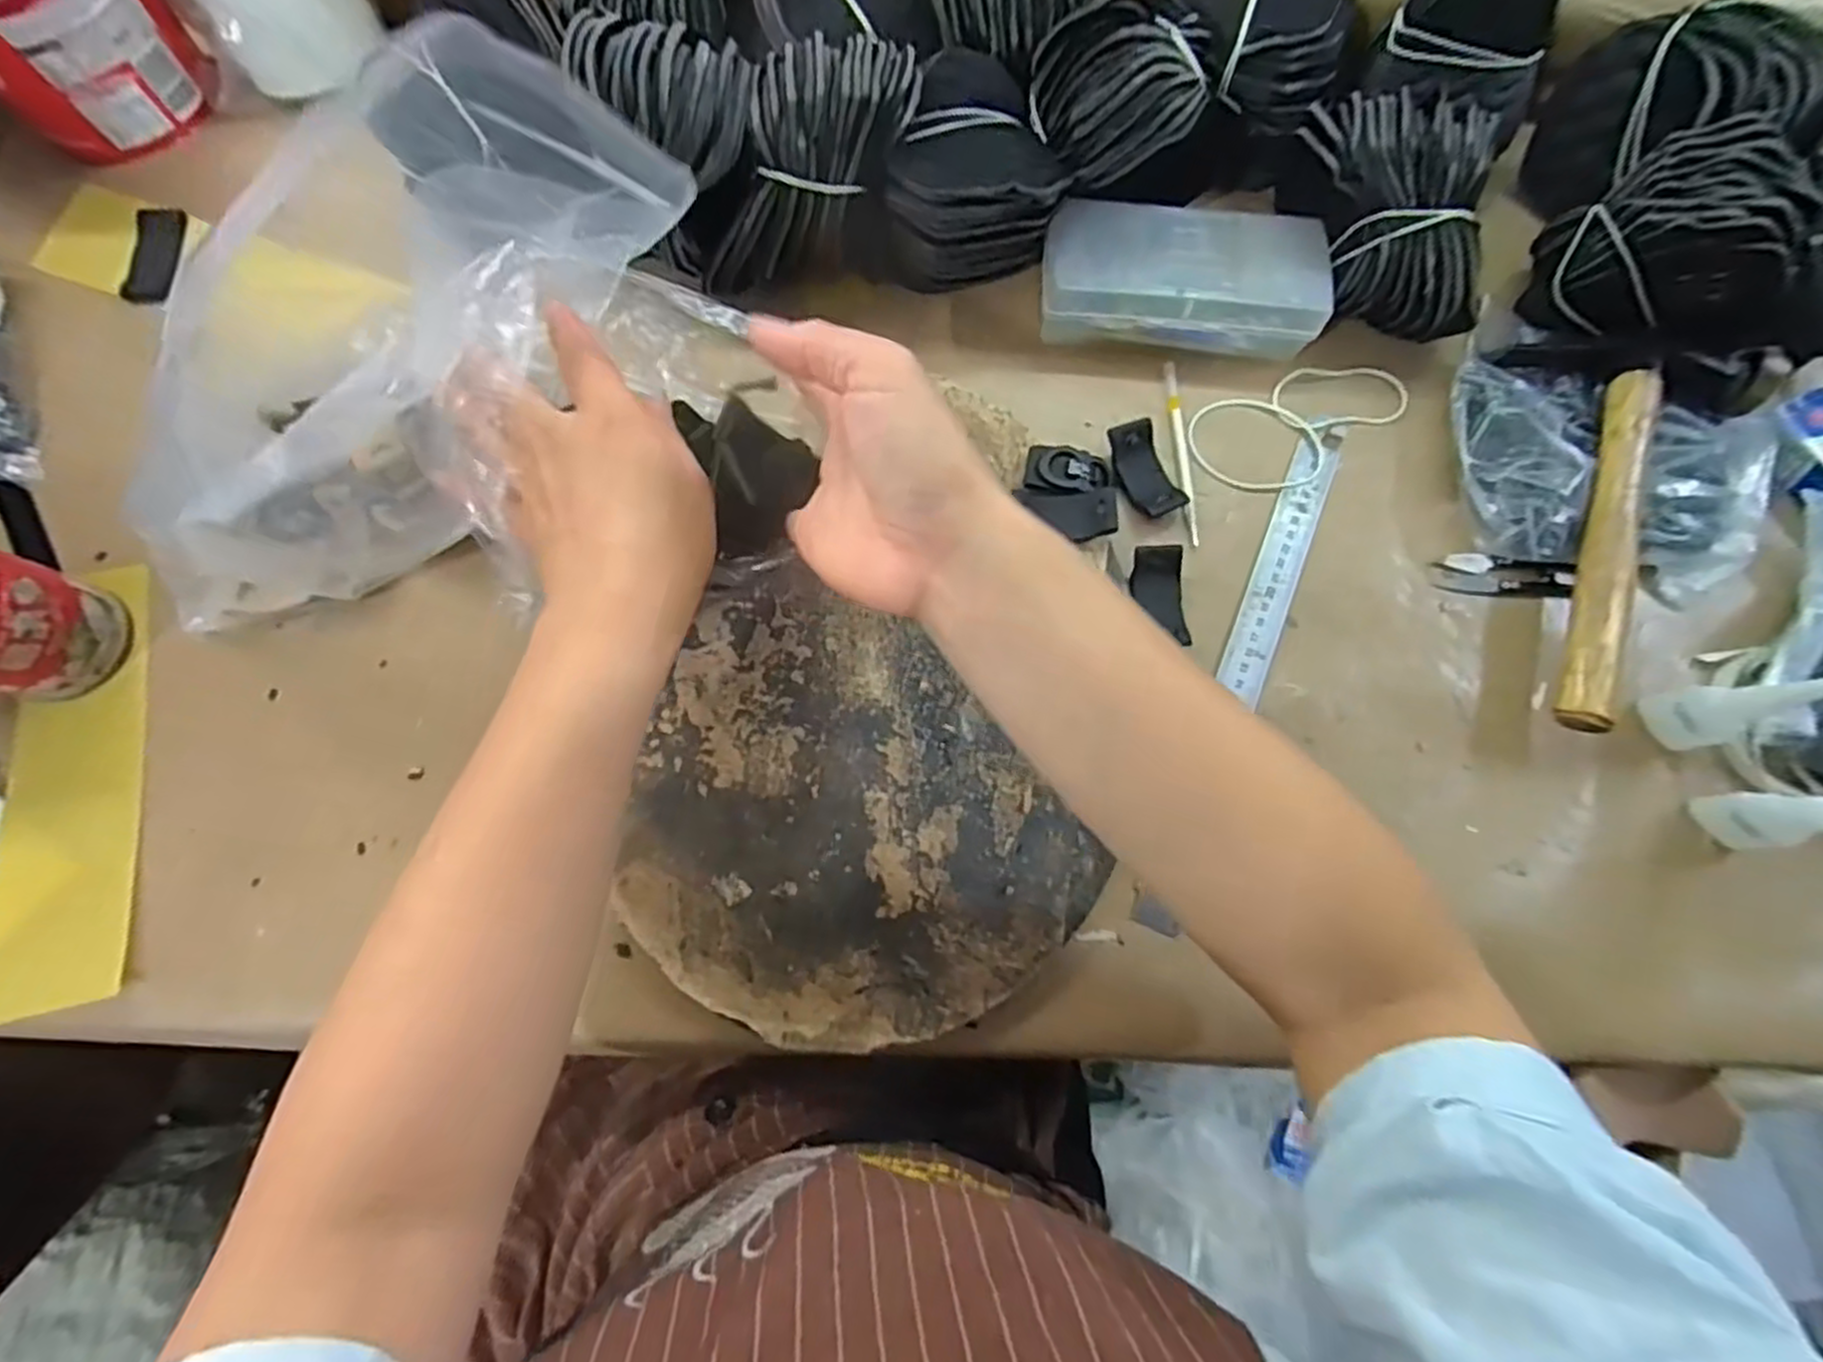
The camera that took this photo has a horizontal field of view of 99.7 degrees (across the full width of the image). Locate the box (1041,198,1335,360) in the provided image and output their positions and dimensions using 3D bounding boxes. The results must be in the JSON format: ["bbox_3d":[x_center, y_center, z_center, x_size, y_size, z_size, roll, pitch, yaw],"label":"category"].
[{"bbox_3d":[0.160,-0.238,0.464,0.163,0.051,0.074,3,74,-1],"label":"box"}]

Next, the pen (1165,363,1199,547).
[{"bbox_3d":[0.161,-0.137,0.460,0.007,0.009,0.118,-2,74,-2],"label":"pen"}]

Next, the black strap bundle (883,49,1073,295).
[{"bbox_3d":[0.034,-0.289,0.452,0.110,0.091,0.111,-11,74,-5],"label":"black strap bundle"}]

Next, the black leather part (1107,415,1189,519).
[{"bbox_3d":[0.136,-0.122,0.446,0.030,0.016,0.056,-26,76,-9],"label":"black leather part"}]

